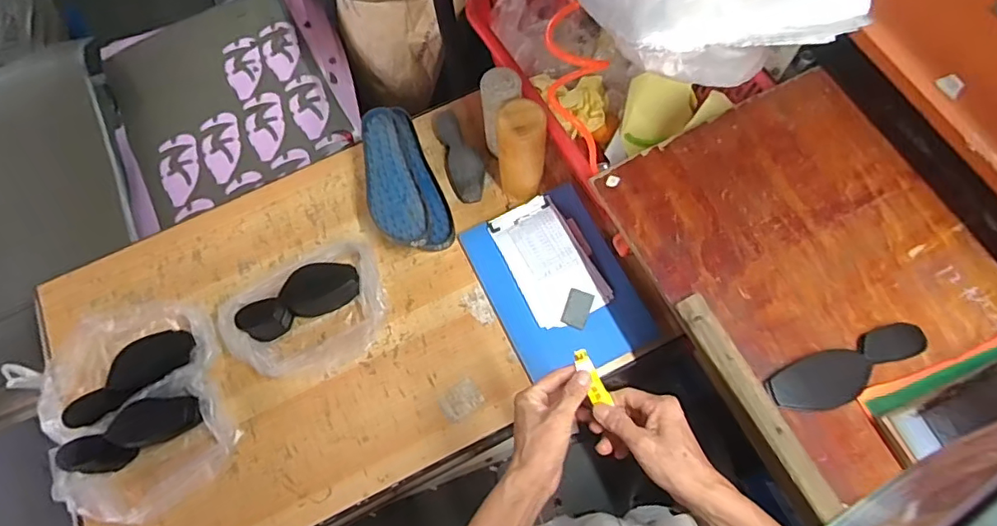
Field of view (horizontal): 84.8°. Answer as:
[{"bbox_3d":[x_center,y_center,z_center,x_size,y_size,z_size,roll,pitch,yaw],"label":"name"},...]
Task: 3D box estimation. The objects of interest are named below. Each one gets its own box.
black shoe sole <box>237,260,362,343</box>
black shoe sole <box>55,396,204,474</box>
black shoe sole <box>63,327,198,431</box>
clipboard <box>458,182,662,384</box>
[{"bbox_3d":[-0.330,0.062,0.925,0.204,0.087,0.072,-22,70,-5],"label":"black shoe sole"},{"bbox_3d":[-0.572,0.266,0.858,0.193,0.069,0.070,-26,70,-23],"label":"black shoe sole"},{"bbox_3d":[-0.588,0.177,0.865,0.207,0.039,0.069,-37,73,-10],"label":"black shoe sole"},{"bbox_3d":[0.101,0.035,0.936,0.226,0.030,0.309,-26,71,-7],"label":"clipboard"}]

